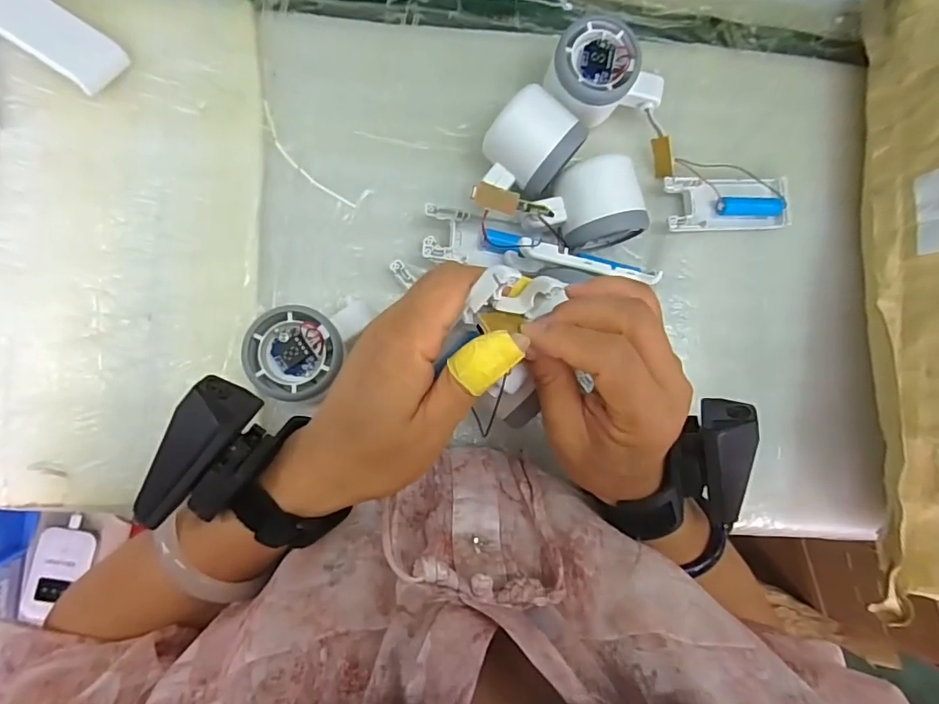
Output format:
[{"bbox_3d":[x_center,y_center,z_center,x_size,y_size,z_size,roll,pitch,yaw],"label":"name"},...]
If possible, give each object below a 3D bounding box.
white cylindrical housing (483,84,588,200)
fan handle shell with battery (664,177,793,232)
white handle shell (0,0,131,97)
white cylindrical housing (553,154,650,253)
[{"bbox_3d":[0.043,-0.145,0.373,0.056,0.053,0.051,40,82,-3],"label":"white cylindrical housing"},{"bbox_3d":[0.199,-0.113,0.404,0.101,0.012,0.041,-3,86,-8],"label":"fan handle shell with battery"},{"bbox_3d":[-0.279,-0.211,0.347,0.101,0.013,0.038,32,82,-4],"label":"white handle shell"},{"bbox_3d":[0.089,-0.105,0.373,0.057,0.045,0.058,-18,88,-9],"label":"white cylindrical housing"}]

